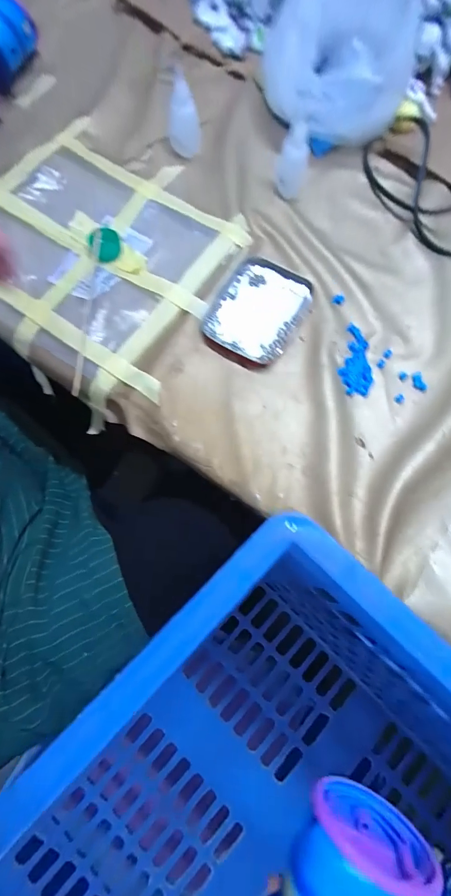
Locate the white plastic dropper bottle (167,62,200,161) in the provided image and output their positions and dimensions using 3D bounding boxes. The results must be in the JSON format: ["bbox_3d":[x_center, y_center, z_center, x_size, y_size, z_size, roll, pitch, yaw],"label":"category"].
[{"bbox_3d":[-0.044,-0.354,0.419,0.035,0.103,0.028,12,89,-5],"label":"white plastic dropper bottle"}]

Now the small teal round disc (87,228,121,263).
[{"bbox_3d":[-0.120,-0.201,0.389,0.030,0.014,0.031,0,74,-1],"label":"small teal round disc"}]

